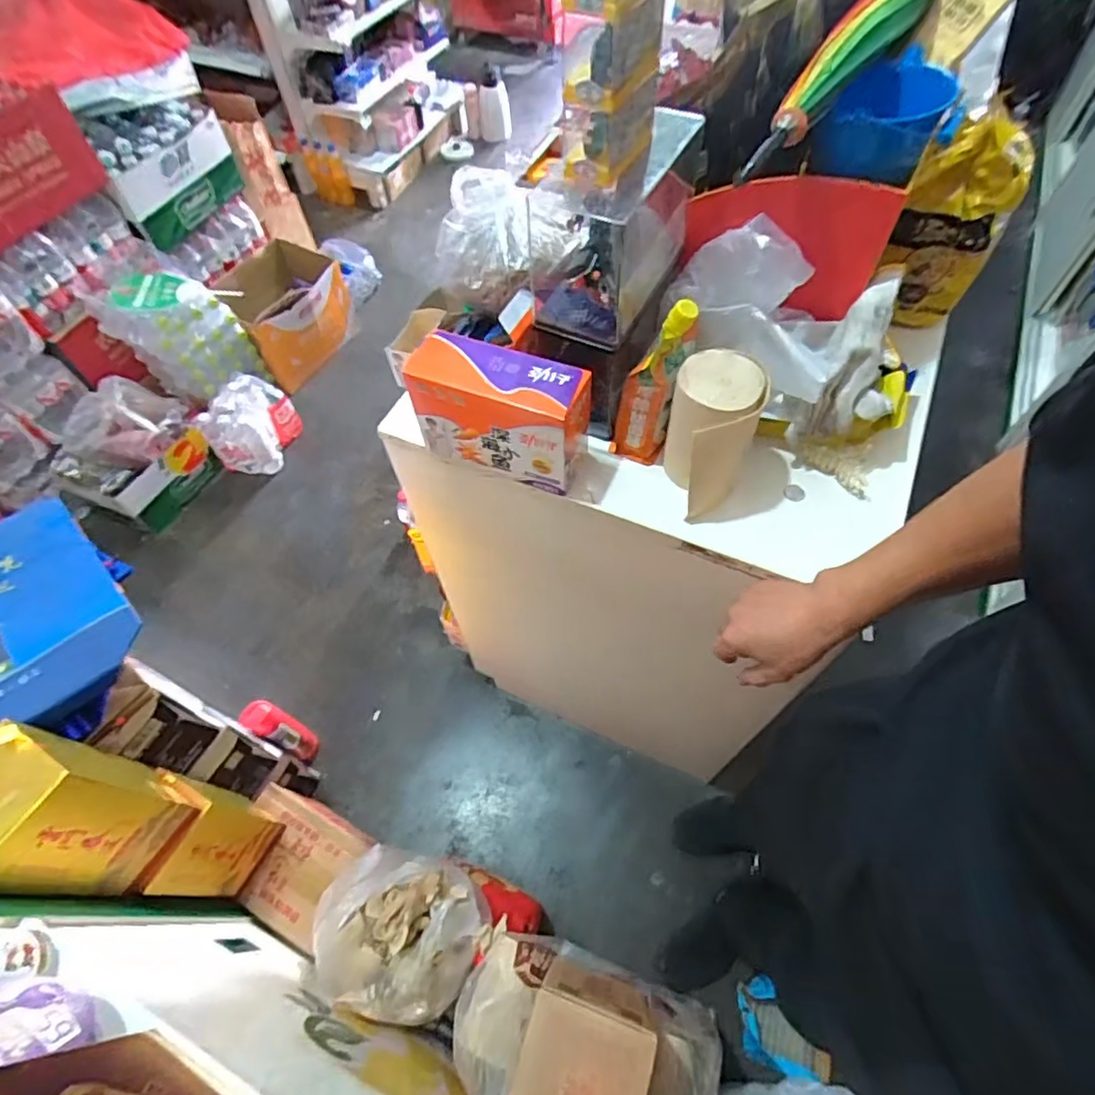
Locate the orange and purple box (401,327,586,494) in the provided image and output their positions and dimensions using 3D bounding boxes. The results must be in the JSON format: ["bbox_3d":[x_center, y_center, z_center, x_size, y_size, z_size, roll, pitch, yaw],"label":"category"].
[{"bbox_3d":[-0.050,-0.147,0.668,0.183,0.123,0.079,16,61,12],"label":"orange and purple box"}]

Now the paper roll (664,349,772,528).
[{"bbox_3d":[0.169,-0.118,0.642,0.089,0.134,0.111,14,61,11],"label":"paper roll"}]

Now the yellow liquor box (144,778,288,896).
[{"bbox_3d":[-0.567,0.476,1.008,0.126,0.269,0.135,25,64,16],"label":"yellow liquor box"}]

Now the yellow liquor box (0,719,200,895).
[{"bbox_3d":[-0.584,0.326,0.745,0.116,0.266,0.135,33,66,20],"label":"yellow liquor box"}]

